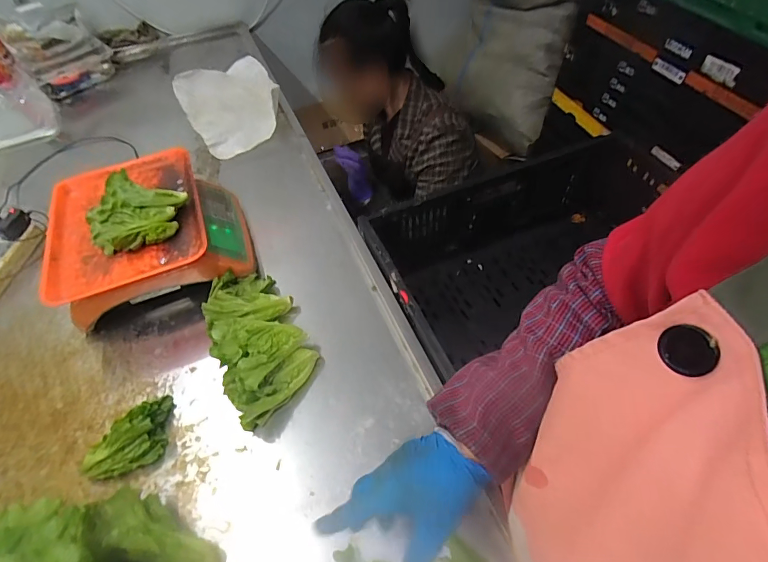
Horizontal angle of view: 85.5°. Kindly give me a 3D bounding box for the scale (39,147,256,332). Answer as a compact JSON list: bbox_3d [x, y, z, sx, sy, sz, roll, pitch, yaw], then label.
[{"bbox_3d":[-0.397,-0.077,0.715,0.286,0.131,0.287,-19,55,-11],"label":"scale"}]

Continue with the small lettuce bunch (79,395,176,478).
[{"bbox_3d":[-0.329,0.205,0.546,0.061,0.063,0.121,20,57,17],"label":"small lettuce bunch"}]

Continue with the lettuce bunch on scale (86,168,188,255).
[{"bbox_3d":[-0.384,-0.104,0.630,0.116,0.058,0.116,4,54,6],"label":"lettuce bunch on scale"}]

